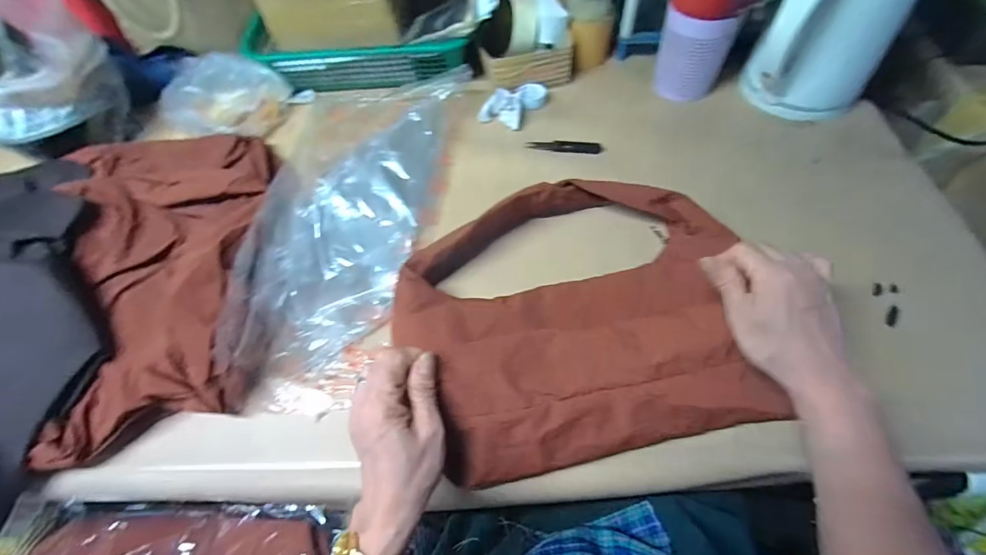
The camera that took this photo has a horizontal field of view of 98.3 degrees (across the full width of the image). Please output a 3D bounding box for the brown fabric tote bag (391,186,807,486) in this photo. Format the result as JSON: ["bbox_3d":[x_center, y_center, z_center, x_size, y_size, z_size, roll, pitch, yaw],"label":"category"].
[{"bbox_3d":[0.078,0.014,0.407,0.335,0.068,0.279,-11,59,-2],"label":"brown fabric tote bag"}]

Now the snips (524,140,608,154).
[{"bbox_3d":[0.100,-0.182,0.593,0.105,0.011,0.016,7,60,8],"label":"snips"}]

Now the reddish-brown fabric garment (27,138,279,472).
[{"bbox_3d":[-0.375,-0.040,0.489,0.223,0.058,0.426,-18,60,-6],"label":"reddish-brown fabric garment"}]

